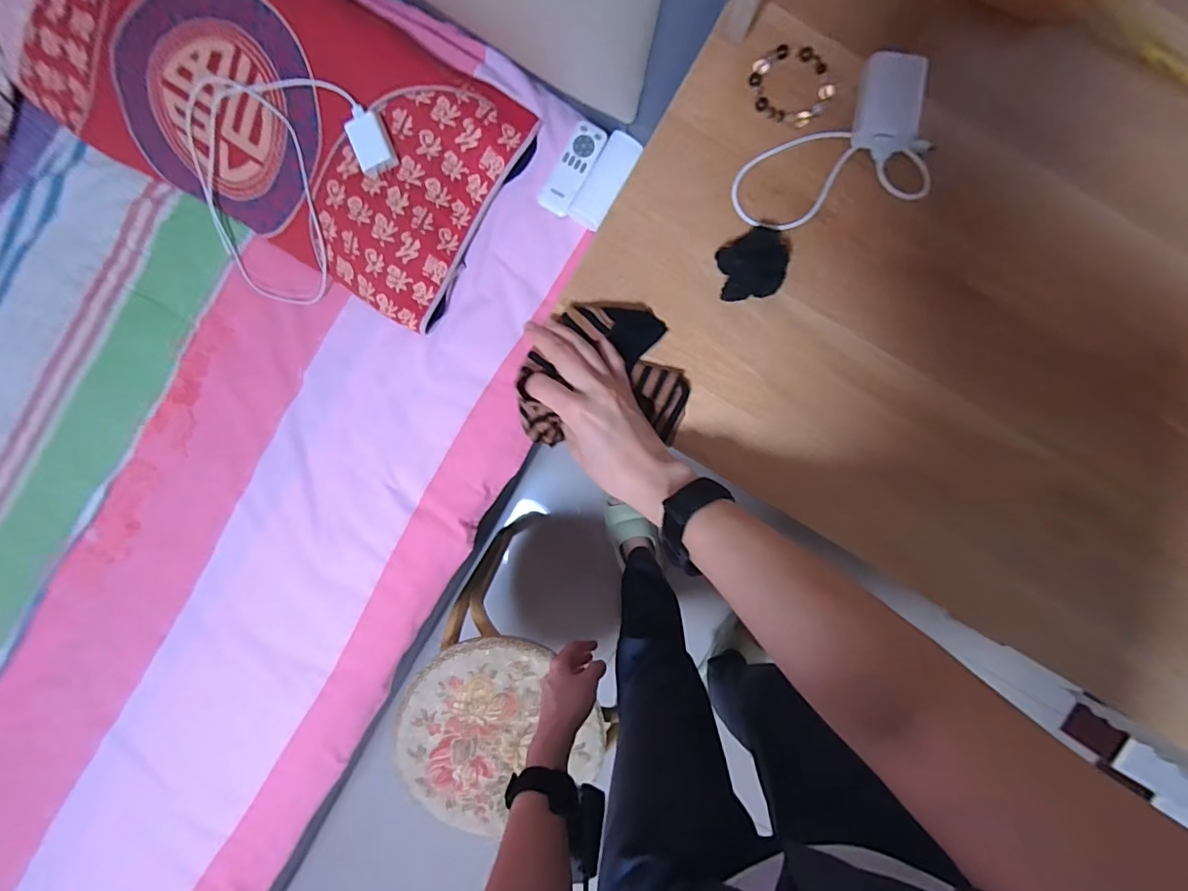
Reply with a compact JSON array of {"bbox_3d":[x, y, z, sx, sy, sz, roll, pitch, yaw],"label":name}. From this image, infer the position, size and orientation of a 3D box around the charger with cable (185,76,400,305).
[{"bbox_3d":[-0.436,-0.367,0.705,0.263,0.027,0.302,40,113,-4],"label":"charger with cable"}]

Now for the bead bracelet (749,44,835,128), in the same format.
[{"bbox_3d":[0.161,-0.294,0.419,0.066,0.006,0.061,0,94,1],"label":"bead bracelet"}]

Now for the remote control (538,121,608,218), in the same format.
[{"bbox_3d":[-0.029,-0.384,0.720,0.047,0.014,0.129,30,94,-1],"label":"remote control"}]

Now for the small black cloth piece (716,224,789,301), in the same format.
[{"bbox_3d":[0.131,-0.149,0.420,0.058,0.030,0.058,-7,94,1],"label":"small black cloth piece"}]

